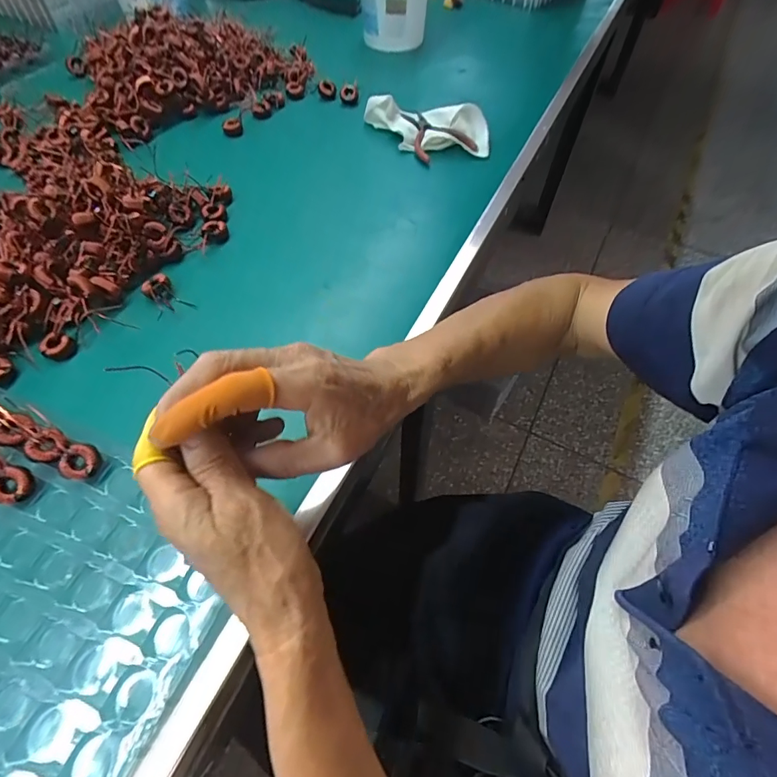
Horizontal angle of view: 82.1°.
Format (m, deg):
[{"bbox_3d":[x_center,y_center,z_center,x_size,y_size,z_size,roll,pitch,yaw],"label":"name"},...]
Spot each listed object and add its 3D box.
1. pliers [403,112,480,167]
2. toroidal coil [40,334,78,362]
[{"bbox_3d":[0.057,-0.345,0.605,0.081,0.016,0.107,-26,61,-17],"label":"pliers"},{"bbox_3d":[-0.299,-0.037,0.405,0.020,0.016,0.025,33,62,19],"label":"toroidal coil"}]

